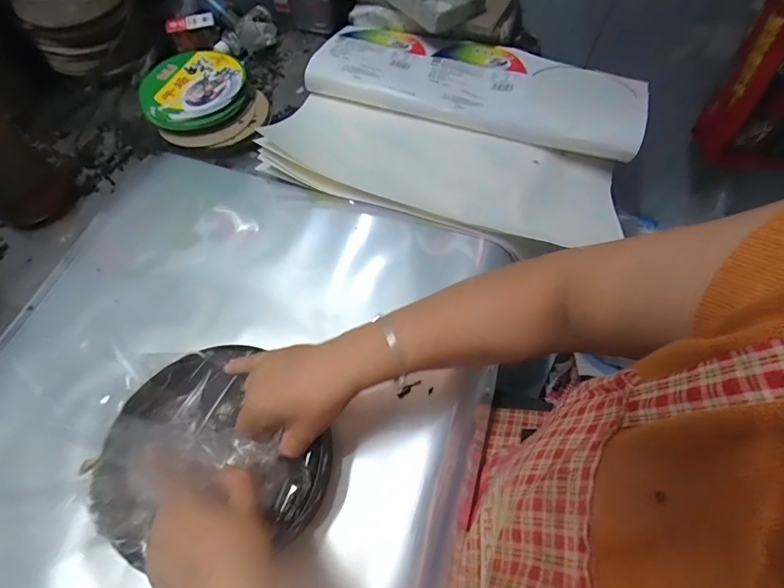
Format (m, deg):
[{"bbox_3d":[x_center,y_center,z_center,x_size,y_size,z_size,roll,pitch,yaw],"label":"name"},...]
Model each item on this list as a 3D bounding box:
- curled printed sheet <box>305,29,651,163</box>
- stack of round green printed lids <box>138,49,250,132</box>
[{"bbox_3d":[0.126,-0.322,0.650,0.490,0.039,0.159,16,64,10],"label":"curled printed sheet"},{"bbox_3d":[-0.291,-0.303,0.623,0.149,0.018,0.152,-10,66,-4],"label":"stack of round green printed lids"}]

